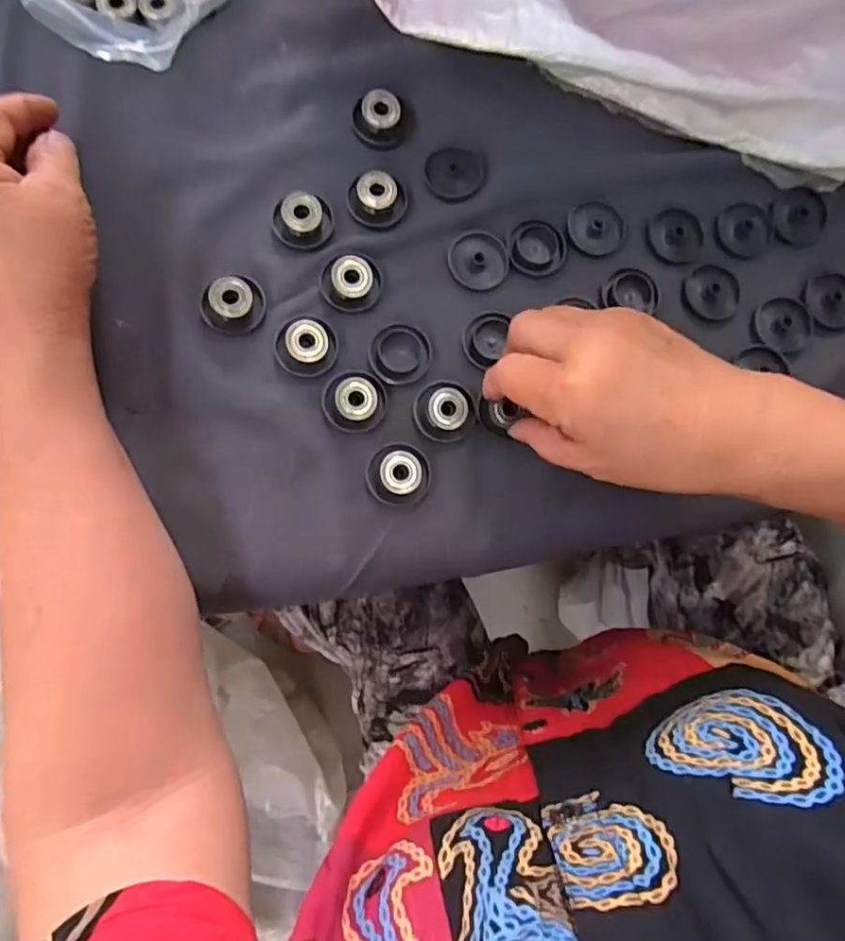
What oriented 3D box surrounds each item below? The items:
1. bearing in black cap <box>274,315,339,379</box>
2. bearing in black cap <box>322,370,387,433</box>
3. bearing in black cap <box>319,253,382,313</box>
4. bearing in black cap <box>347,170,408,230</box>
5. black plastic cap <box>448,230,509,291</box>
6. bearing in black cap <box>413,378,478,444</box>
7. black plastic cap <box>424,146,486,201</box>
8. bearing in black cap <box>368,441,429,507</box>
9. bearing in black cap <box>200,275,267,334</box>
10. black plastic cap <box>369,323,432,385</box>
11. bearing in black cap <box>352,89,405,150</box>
[{"bbox_3d":[-0.062,-0.068,0.319,0.033,0.013,0.034,-4,83,-5],"label":"bearing in black cap"},{"bbox_3d":[-0.036,-0.038,0.317,0.032,0.013,0.033,1,82,-4],"label":"bearing in black cap"},{"bbox_3d":[-0.039,-0.106,0.327,0.033,0.015,0.035,-3,83,-5],"label":"bearing in black cap"},{"bbox_3d":[-0.025,-0.152,0.336,0.033,0.013,0.027,-2,83,-5],"label":"bearing in black cap"},{"bbox_3d":[0.032,-0.119,0.339,0.033,0.004,0.034,1,82,-4],"label":"black plastic cap"},{"bbox_3d":[0.013,-0.033,0.321,0.033,0.011,0.033,1,82,-4],"label":"bearing in black cap"},{"bbox_3d":[0.019,-0.170,0.343,0.033,0.004,0.031,-1,82,-5],"label":"black plastic cap"},{"bbox_3d":[-0.012,0.001,0.315,0.032,0.012,0.032,1,82,-4],"label":"bearing in black cap"},{"bbox_3d":[-0.100,-0.088,0.319,0.033,0.013,0.027,-26,85,-7],"label":"bearing in black cap"},{"bbox_3d":[-0.012,-0.064,0.329,0.033,0.004,0.033,-3,83,-5],"label":"black plastic cap"},{"bbox_3d":[-0.024,-0.201,0.342,0.028,0.011,0.028,1,82,-4],"label":"bearing in black cap"}]

